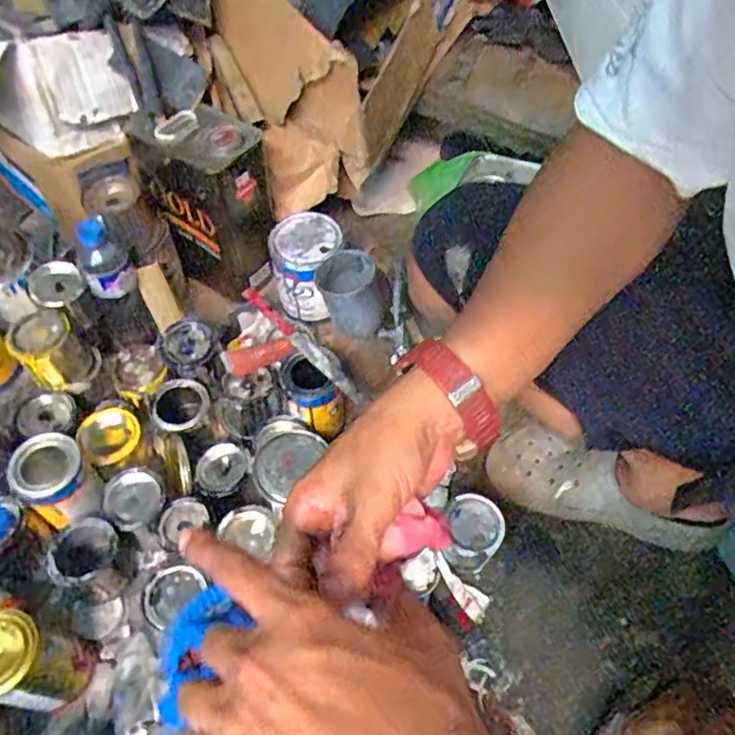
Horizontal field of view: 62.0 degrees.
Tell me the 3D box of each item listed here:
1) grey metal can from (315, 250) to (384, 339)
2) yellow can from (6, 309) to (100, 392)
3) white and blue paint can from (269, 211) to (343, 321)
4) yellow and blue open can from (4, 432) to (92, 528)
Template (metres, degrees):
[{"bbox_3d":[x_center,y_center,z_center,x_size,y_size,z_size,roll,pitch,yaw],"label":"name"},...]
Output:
[{"bbox_3d":[-0.025,-0.100,0.833,0.083,0.091,0.087,-19,59,-14],"label":"grey metal can"},{"bbox_3d":[-0.387,-0.022,0.757,0.082,0.082,0.068,-35,64,-22],"label":"yellow can"},{"bbox_3d":[-0.085,-0.146,0.884,0.093,0.135,0.098,1,56,-1],"label":"white and blue paint can"},{"bbox_3d":[-0.346,0.128,0.685,0.071,0.093,0.072,1,56,-1],"label":"yellow and blue open can"}]

